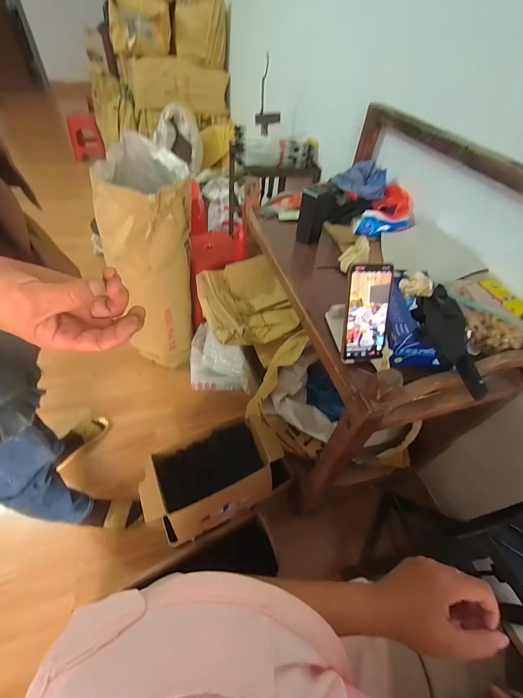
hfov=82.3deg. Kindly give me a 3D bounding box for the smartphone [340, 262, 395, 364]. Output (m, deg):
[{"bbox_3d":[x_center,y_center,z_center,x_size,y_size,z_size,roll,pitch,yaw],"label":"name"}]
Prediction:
[{"bbox_3d":[0.176,-0.056,0.502,0.077,0.162,0.011,-1,17,-5],"label":"smartphone"}]

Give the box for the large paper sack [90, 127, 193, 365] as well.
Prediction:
[{"bbox_3d":[-0.409,-0.358,1.232,0.279,0.726,0.509,-4,49,-8],"label":"large paper sack"}]

